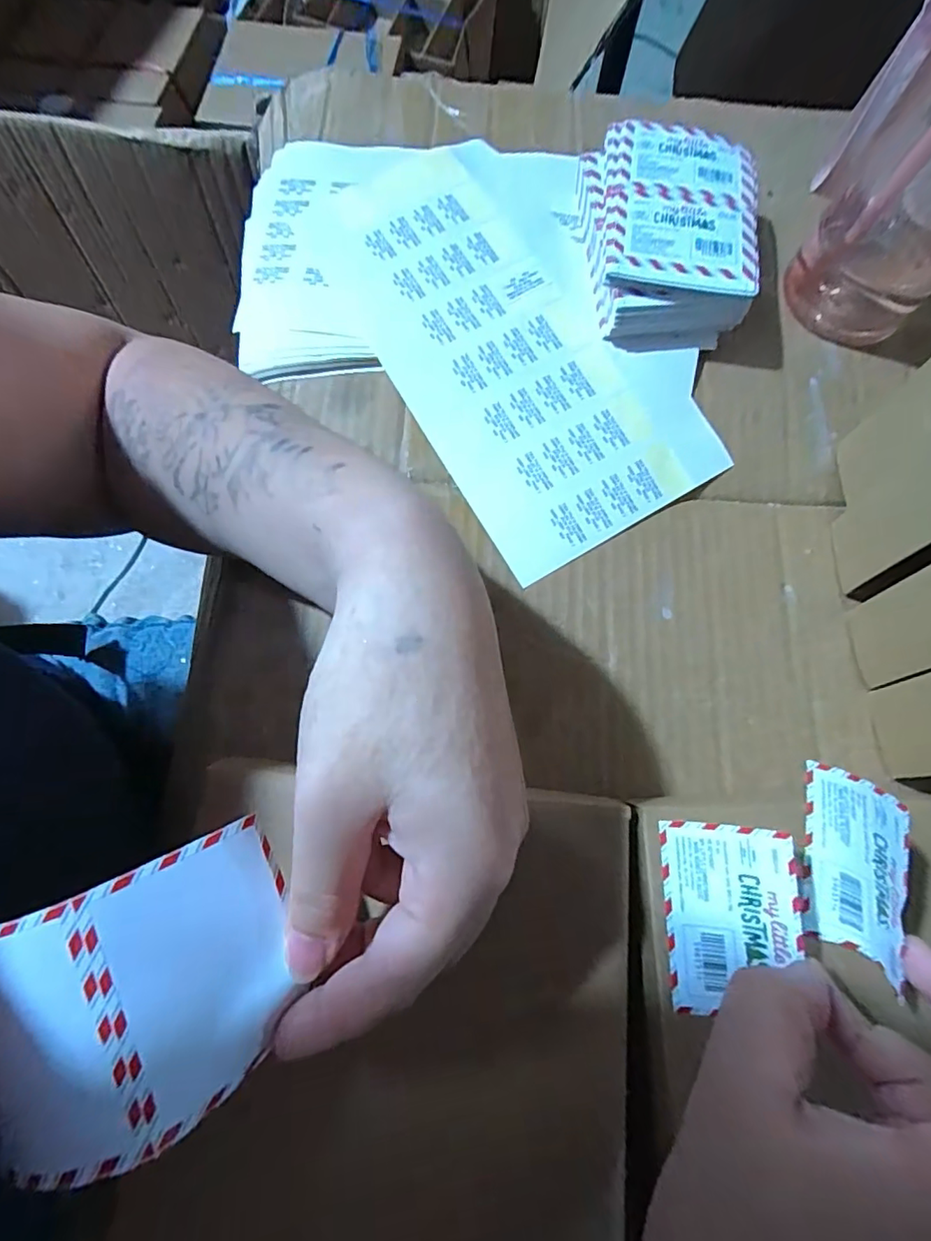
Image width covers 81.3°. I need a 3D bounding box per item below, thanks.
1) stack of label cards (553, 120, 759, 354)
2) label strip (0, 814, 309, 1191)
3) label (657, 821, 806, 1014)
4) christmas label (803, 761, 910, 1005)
[{"bbox_3d":[0.106,-0.210,0.297,0.093,0.037,0.119,7,76,0],"label":"stack of label cards"},{"bbox_3d":[-0.092,0.106,0.148,0.083,0.027,0.069,-20,78,-7],"label":"label strip"},{"bbox_3d":[0.093,0.105,0.190,0.043,0.006,0.061,-9,73,32],"label":"label"},{"bbox_3d":[0.135,0.085,0.188,0.009,0.040,0.062,-4,99,-9],"label":"christmas label"}]

